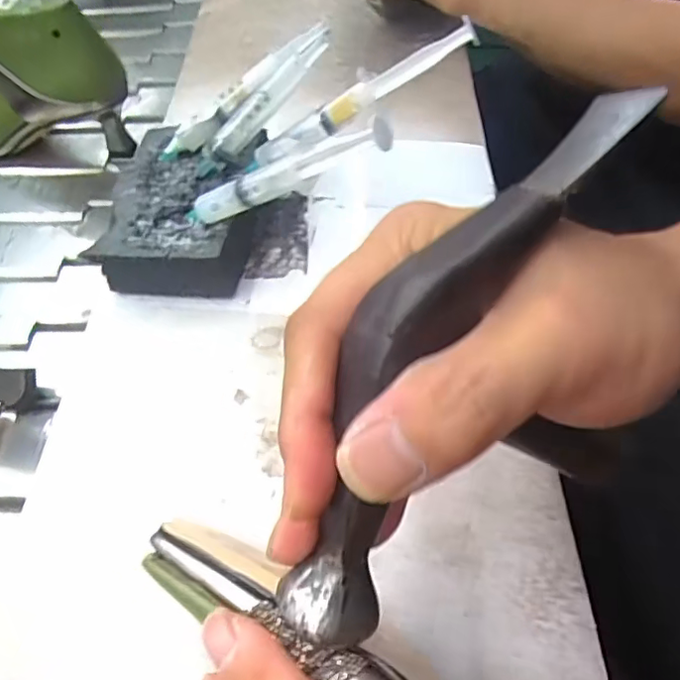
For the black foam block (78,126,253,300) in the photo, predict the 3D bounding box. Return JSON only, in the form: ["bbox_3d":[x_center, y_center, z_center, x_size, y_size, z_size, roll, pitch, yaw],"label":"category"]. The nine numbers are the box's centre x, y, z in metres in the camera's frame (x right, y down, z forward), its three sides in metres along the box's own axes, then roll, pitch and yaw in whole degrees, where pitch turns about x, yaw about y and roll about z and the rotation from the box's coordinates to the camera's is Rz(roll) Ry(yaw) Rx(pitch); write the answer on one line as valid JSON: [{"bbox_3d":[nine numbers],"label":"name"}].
[{"bbox_3d":[-0.094,-0.083,0.368,0.084,0.038,0.119,3,53,6],"label":"black foam block"}]

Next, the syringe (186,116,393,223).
[{"bbox_3d":[-0.035,-0.082,0.296,0.140,0.014,0.012,-10,45,39],"label":"syringe"}]

